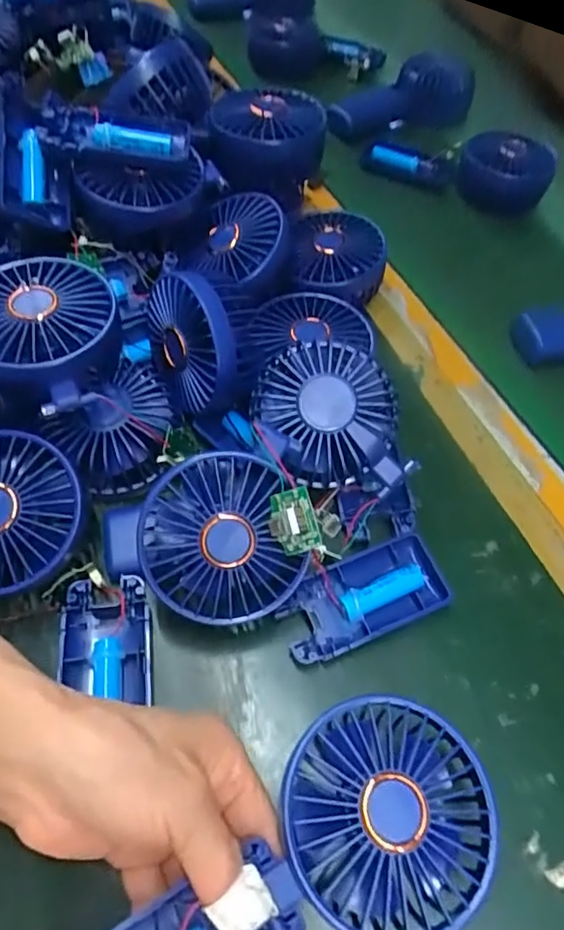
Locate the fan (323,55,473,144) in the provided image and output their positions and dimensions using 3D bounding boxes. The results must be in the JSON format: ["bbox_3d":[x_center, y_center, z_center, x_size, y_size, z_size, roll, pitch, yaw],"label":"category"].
[{"bbox_3d":[0.124,-0.392,0.608,0.191,0.061,0.048,-23,61,-16],"label":"fan"}]

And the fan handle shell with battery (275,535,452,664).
[{"bbox_3d":[0.044,0.074,0.309,0.091,0.017,0.044,-18,59,-13],"label":"fan handle shell with battery"}]

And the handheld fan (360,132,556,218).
[{"bbox_3d":[0.160,-0.292,0.557,0.163,0.080,0.062,24,59,14],"label":"handheld fan"}]

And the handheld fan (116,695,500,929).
[{"bbox_3d":[0.001,0.163,0.218,0.178,0.028,0.078,-26,61,-14],"label":"handheld fan"}]

